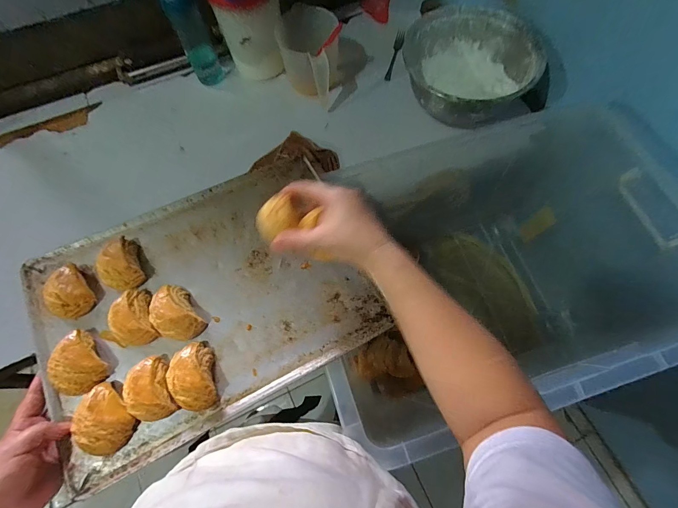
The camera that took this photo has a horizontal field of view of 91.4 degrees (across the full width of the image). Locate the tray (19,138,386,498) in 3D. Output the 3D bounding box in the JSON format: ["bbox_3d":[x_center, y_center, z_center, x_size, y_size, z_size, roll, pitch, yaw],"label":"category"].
[{"bbox_3d":[-0.174,0.044,0.481,0.470,0.042,0.335,-26,68,-15],"label":"tray"}]

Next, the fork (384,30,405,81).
[{"bbox_3d":[0.152,-0.538,0.903,0.023,0.023,0.154,15,77,4],"label":"fork"}]

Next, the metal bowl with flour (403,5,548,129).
[{"bbox_3d":[0.294,-0.427,0.771,0.275,0.116,0.284,-25,68,-14],"label":"metal bowl with flour"}]

